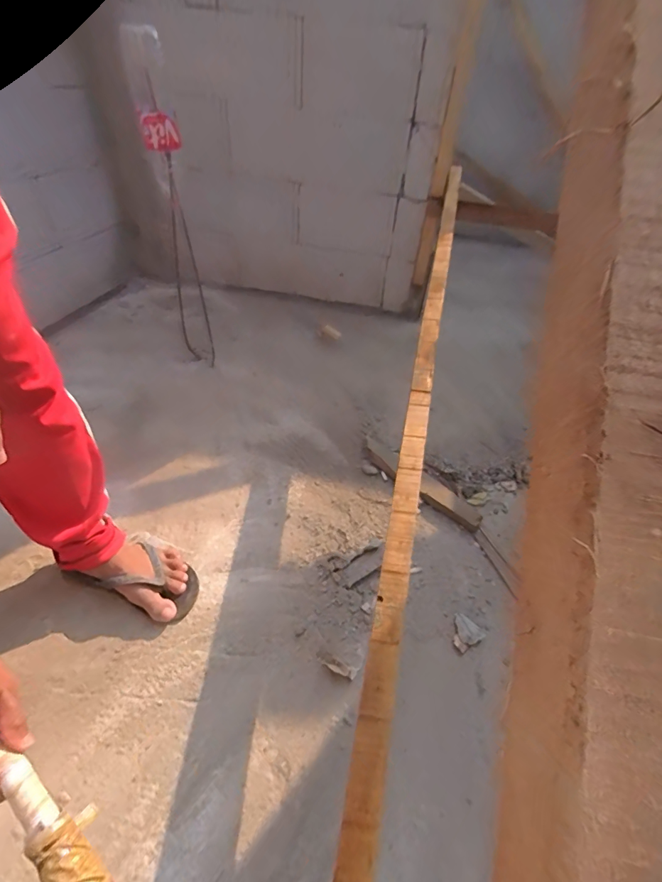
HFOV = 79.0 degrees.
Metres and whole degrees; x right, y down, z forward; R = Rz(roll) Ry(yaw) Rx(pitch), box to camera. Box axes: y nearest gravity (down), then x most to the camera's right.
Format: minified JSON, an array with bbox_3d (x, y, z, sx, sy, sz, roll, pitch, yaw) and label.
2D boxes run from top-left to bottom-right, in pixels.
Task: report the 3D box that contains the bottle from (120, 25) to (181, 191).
[{"bbox_3d":[-0.381,-0.711,0.881,0.086,0.273,0.067,-12,45,-18],"label":"bottle"}]

